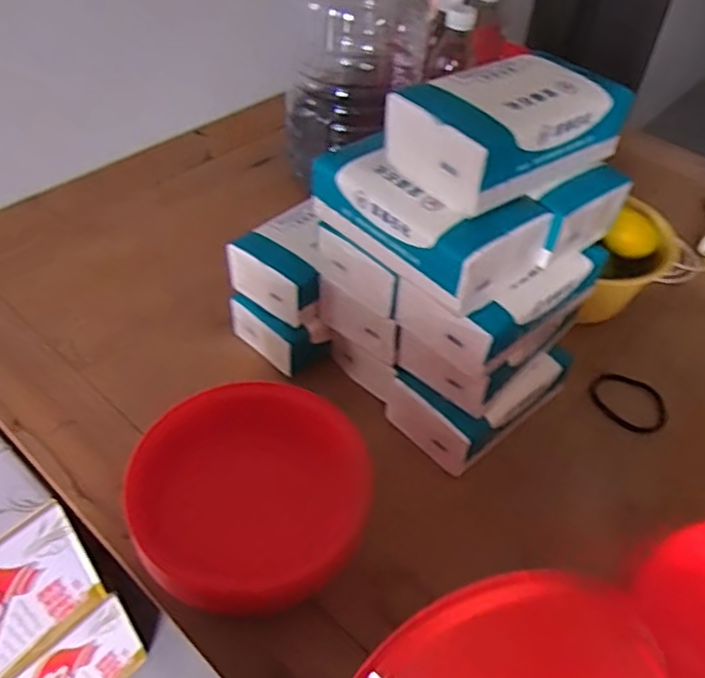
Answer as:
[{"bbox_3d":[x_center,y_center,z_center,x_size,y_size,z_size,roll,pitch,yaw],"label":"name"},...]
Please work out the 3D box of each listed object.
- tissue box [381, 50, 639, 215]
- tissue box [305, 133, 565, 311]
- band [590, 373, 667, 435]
[{"bbox_3d":[0.113,-0.155,0.471,0.154,0.059,0.090,-29,54,-28],"label":"tissue box"},{"bbox_3d":[0.054,-0.096,0.494,0.096,0.062,0.162,-30,55,-28],"label":"tissue box"},{"bbox_3d":[0.276,0.062,0.652,0.075,0.005,0.071,2,46,-2],"label":"band"}]

